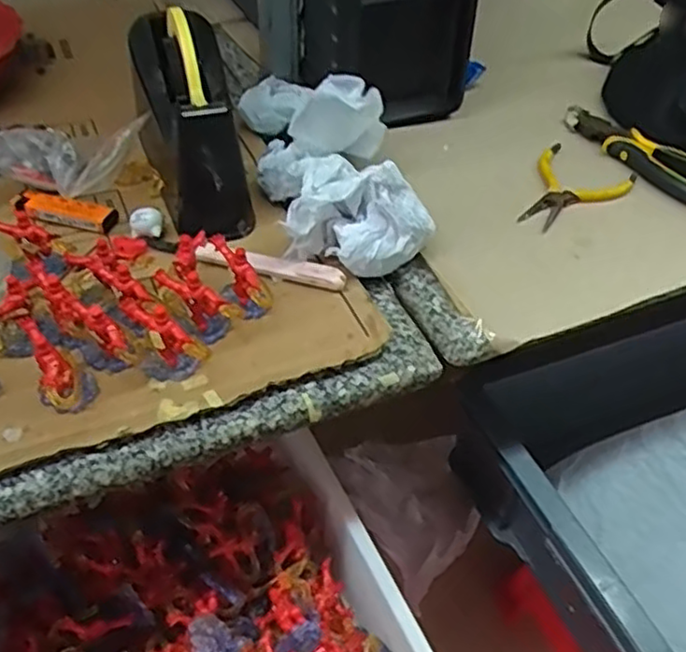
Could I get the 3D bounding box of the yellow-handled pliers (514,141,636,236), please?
[{"bbox_3d":[0.194,-0.114,0.602,0.080,0.007,0.121,24,49,19],"label":"yellow-handled pliers"}]

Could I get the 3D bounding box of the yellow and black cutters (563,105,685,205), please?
[{"bbox_3d":[0.283,-0.151,0.639,0.063,0.013,0.193,-20,50,-21],"label":"yellow and black cutters"}]

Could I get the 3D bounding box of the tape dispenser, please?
[{"bbox_3d":[-0.117,-0.153,0.549,0.068,0.120,0.174,-11,47,-14],"label":"tape dispenser"}]

